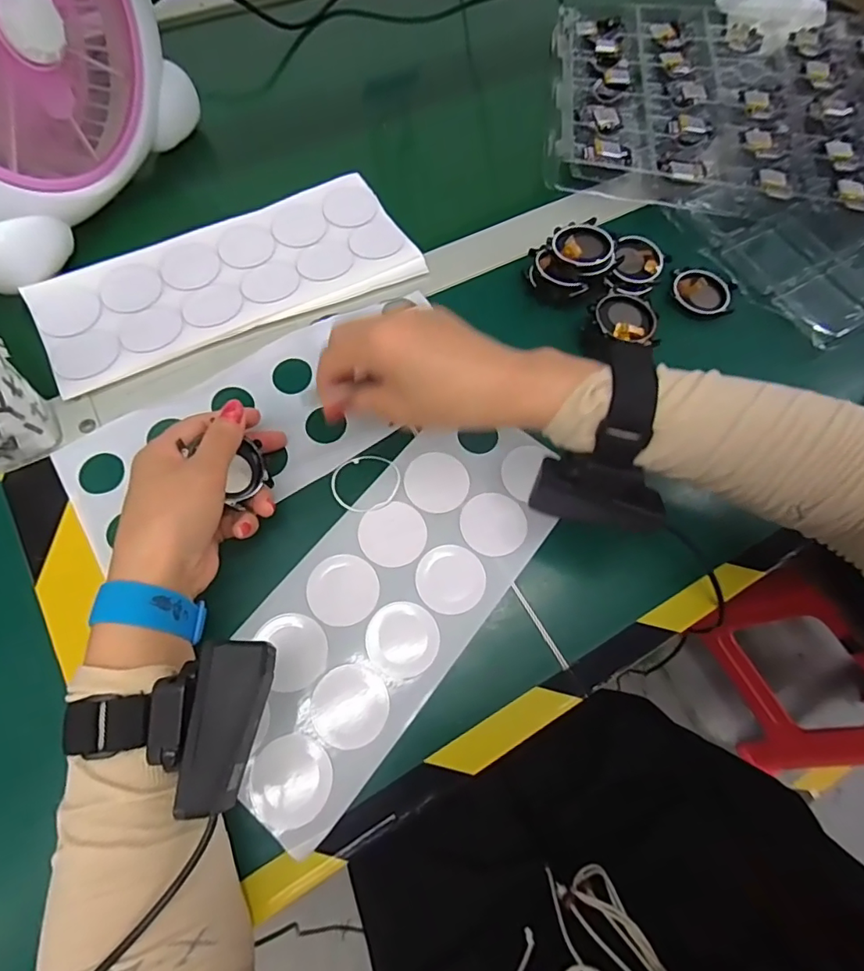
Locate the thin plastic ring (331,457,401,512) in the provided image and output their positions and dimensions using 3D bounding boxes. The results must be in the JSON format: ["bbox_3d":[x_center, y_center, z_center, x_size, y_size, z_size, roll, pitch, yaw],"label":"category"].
[{"bbox_3d":[-0.043,-0.003,0.343,0.045,0.004,0.041,1,67,-2],"label":"thin plastic ring"}]

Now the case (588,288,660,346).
[{"bbox_3d":[0.143,-0.121,0.379,0.050,0.009,0.047,43,66,15],"label":"case"}]

